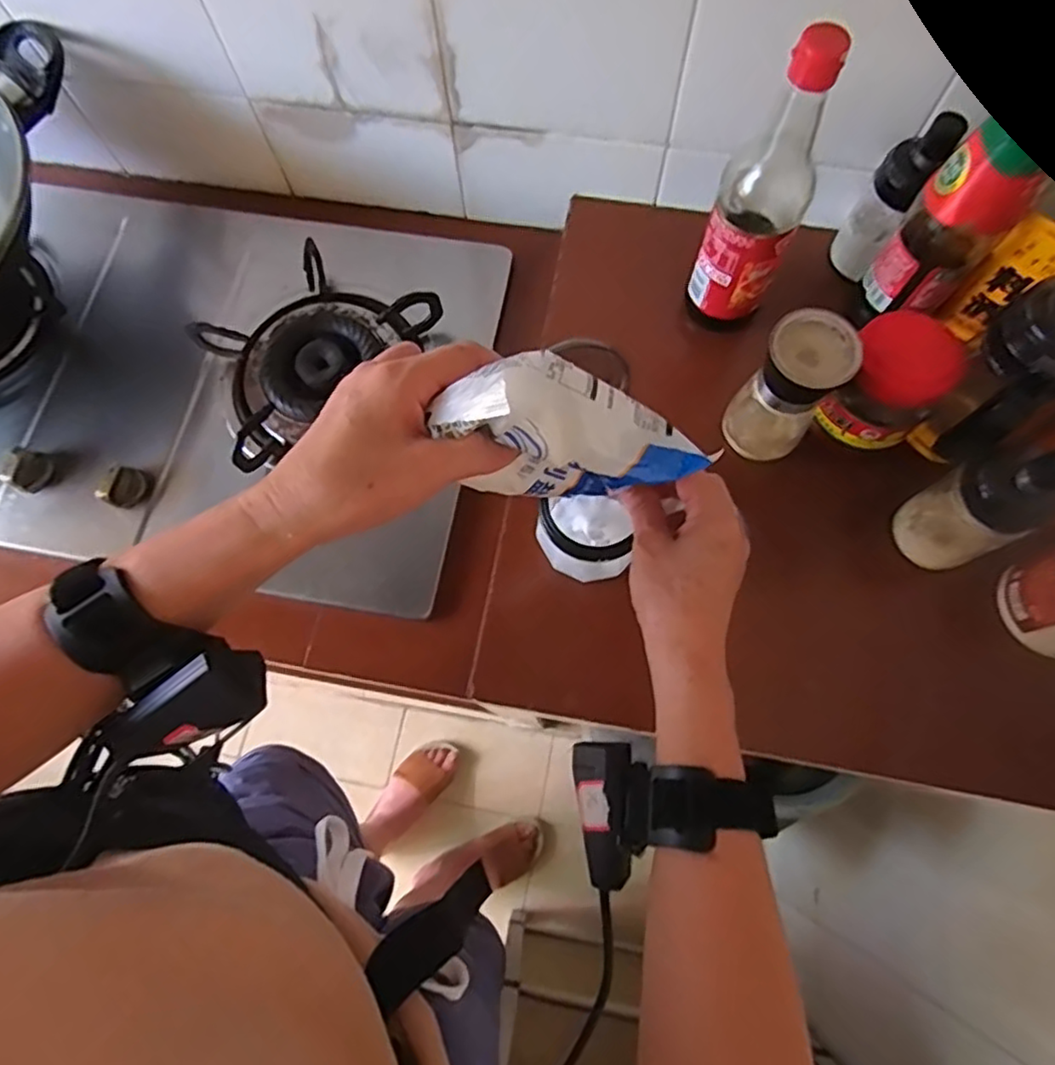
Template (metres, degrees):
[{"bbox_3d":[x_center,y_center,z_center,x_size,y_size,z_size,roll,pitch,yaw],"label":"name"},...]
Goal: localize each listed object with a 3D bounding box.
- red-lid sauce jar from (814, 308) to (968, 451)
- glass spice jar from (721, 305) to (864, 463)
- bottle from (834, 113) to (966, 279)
[{"bbox_3d":[0.272,-0.113,0.488,0.068,0.076,0.071,-1,72,2],"label":"red-lid sauce jar"},{"bbox_3d":[0.201,-0.110,0.504,0.061,0.119,0.063,-1,72,2],"label":"glass spice jar"},{"bbox_3d":[0.309,-0.283,0.558,0.043,0.146,0.042,31,76,11],"label":"bottle"}]

